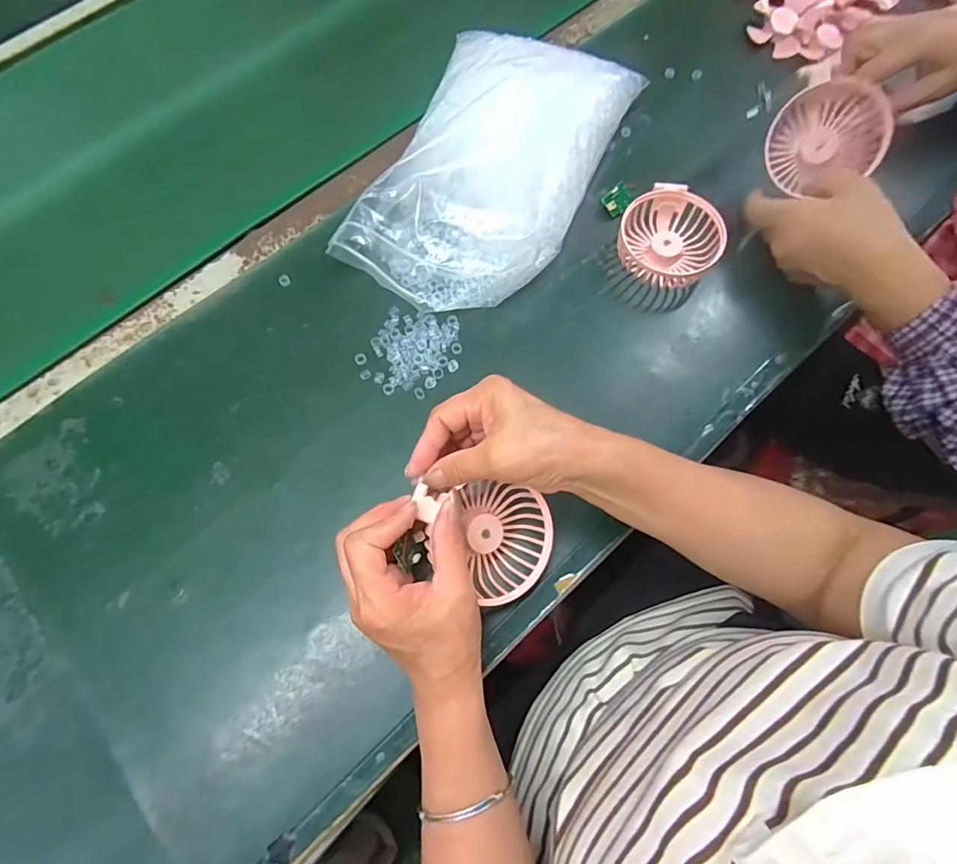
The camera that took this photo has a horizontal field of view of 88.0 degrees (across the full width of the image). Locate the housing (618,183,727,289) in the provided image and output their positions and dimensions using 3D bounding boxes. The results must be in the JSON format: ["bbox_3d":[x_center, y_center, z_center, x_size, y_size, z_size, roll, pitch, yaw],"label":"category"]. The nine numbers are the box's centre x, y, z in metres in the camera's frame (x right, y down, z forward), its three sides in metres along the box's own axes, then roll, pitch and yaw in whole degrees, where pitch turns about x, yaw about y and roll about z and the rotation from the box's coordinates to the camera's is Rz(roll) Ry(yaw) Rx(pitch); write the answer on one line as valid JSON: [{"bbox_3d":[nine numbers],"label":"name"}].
[{"bbox_3d":[0.170,-0.176,0.445,0.083,0.033,0.090,5,70,4],"label":"housing"}]

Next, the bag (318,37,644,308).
[{"bbox_3d":[0.014,-0.246,0.451,0.177,0.067,0.293,22,73,10],"label":"bag"}]

